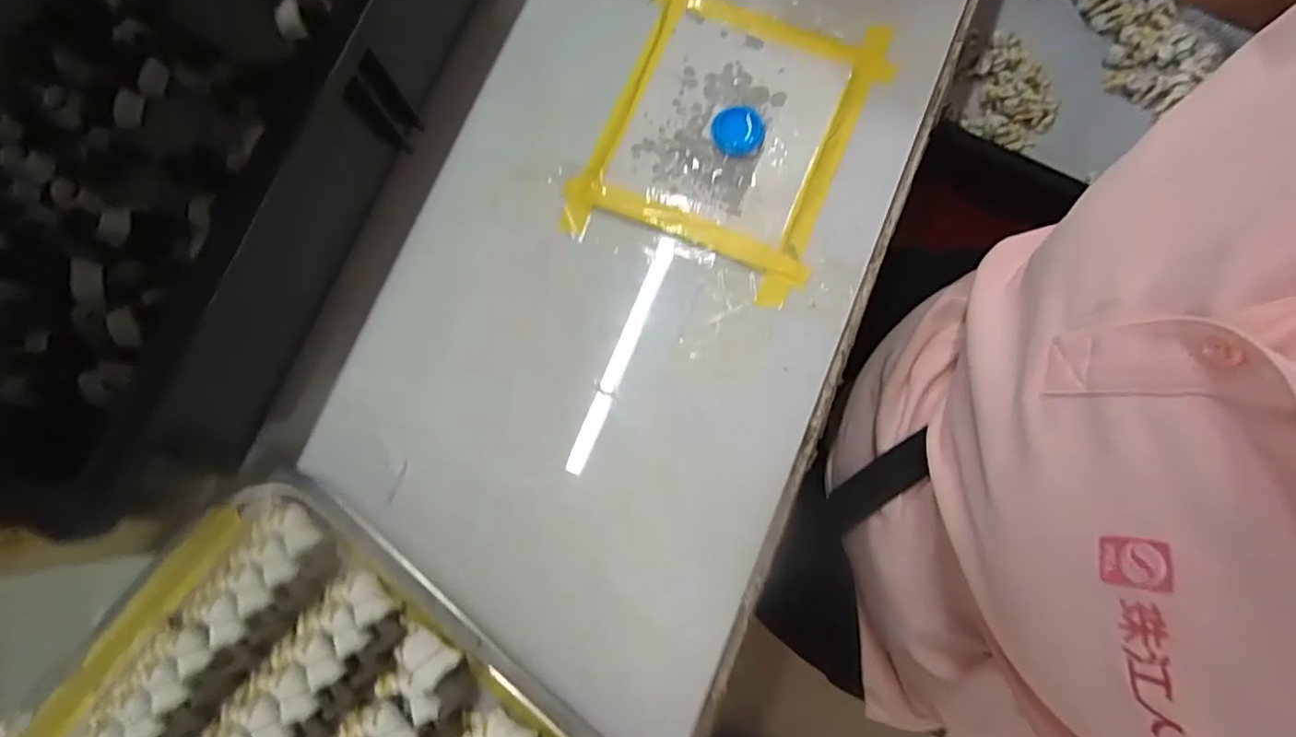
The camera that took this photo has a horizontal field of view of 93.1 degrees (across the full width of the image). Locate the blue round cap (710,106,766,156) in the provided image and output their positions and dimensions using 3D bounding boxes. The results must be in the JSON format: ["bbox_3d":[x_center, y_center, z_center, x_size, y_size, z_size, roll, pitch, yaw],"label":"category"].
[{"bbox_3d":[0.052,-0.137,0.352,0.030,0.007,0.028,0,80,1],"label":"blue round cap"}]

